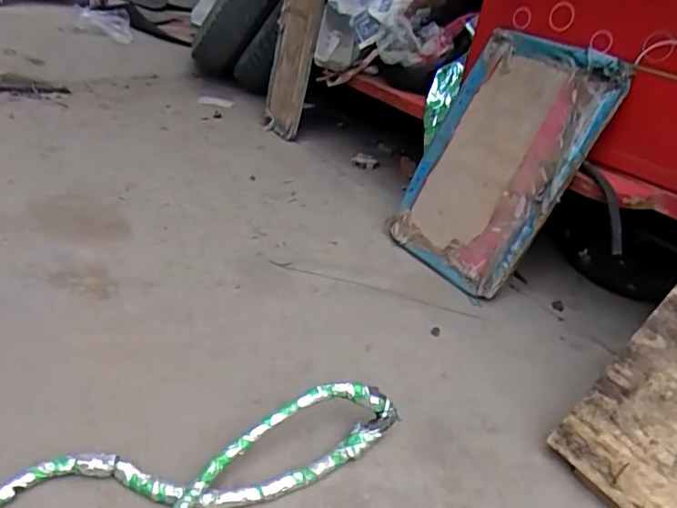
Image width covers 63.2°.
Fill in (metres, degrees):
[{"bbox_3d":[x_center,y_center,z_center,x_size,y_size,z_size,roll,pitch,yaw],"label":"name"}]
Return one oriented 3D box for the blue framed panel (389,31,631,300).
[{"bbox_3d":[0.287,-0.177,1.042,0.305,0.461,0.042,37,19,33],"label":"blue framed panel"}]

